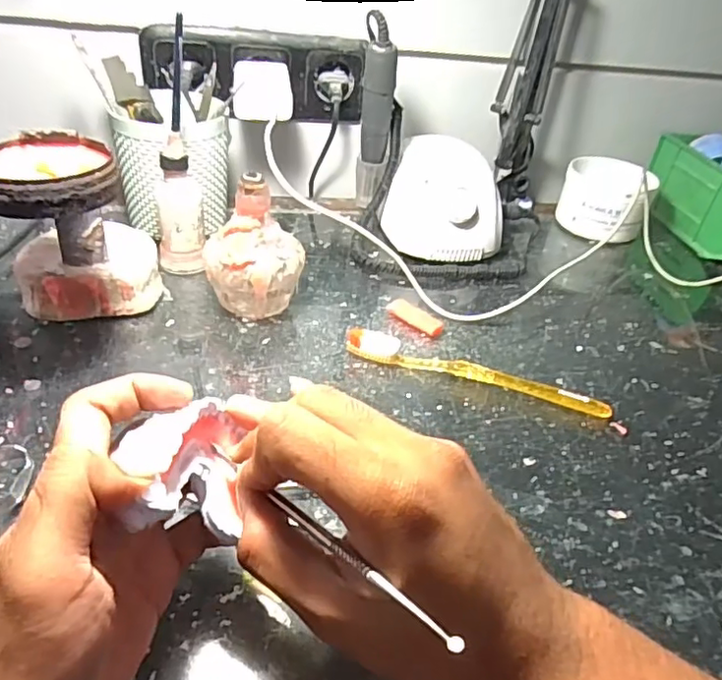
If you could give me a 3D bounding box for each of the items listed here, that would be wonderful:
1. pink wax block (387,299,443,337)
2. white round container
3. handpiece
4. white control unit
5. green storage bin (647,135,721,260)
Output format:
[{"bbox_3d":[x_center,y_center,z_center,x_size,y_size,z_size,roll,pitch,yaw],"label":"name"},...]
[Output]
[{"bbox_3d":[0.043,-0.018,0.486,0.050,0.011,0.017,30,43,26],"label":"pink wax block"},{"bbox_3d":[0.260,-0.151,0.646,0.092,0.073,0.086,20,40,15],"label":"white round container"},{"bbox_3d":[0.013,-0.199,0.541,0.029,0.164,0.024,10,38,3],"label":"handpiece"},{"bbox_3d":[0.082,-0.135,0.585,0.113,0.079,0.123,10,38,3],"label":"white control unit"},{"bbox_3d":[0.396,-0.152,0.658,0.107,0.078,0.172,-2,39,-13],"label":"green storage bin"}]

